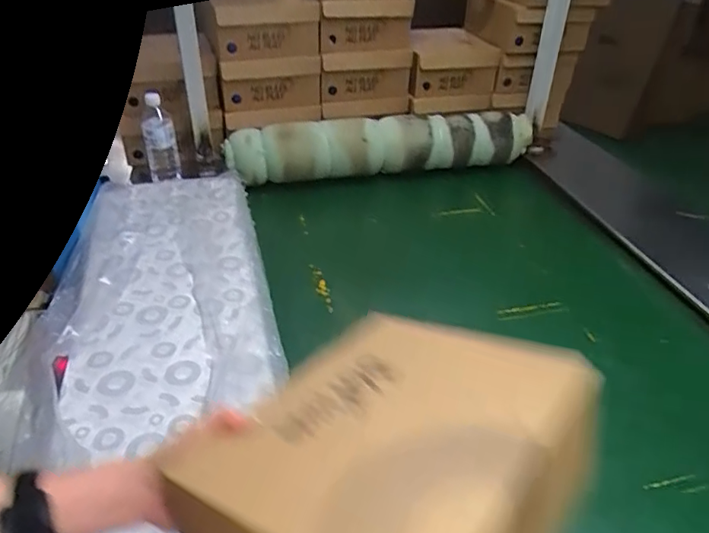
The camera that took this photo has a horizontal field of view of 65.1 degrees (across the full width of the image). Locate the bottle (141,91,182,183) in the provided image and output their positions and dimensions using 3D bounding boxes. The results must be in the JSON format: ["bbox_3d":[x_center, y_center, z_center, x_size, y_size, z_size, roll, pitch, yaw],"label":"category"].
[{"bbox_3d":[-0.452,-0.293,1.291,0.072,0.191,0.089,-11,37,-18],"label":"bottle"}]

